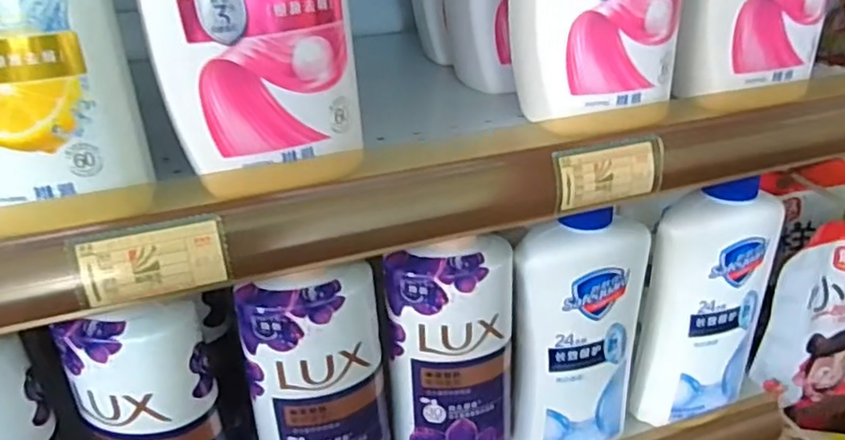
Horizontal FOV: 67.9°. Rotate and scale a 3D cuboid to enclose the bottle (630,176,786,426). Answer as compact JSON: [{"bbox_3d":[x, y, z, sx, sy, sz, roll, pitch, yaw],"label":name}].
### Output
[{"bbox_3d":[0.221,0.066,0.490,0.098,0.192,0.051,-14,33,-21],"label":"bottle"}]

